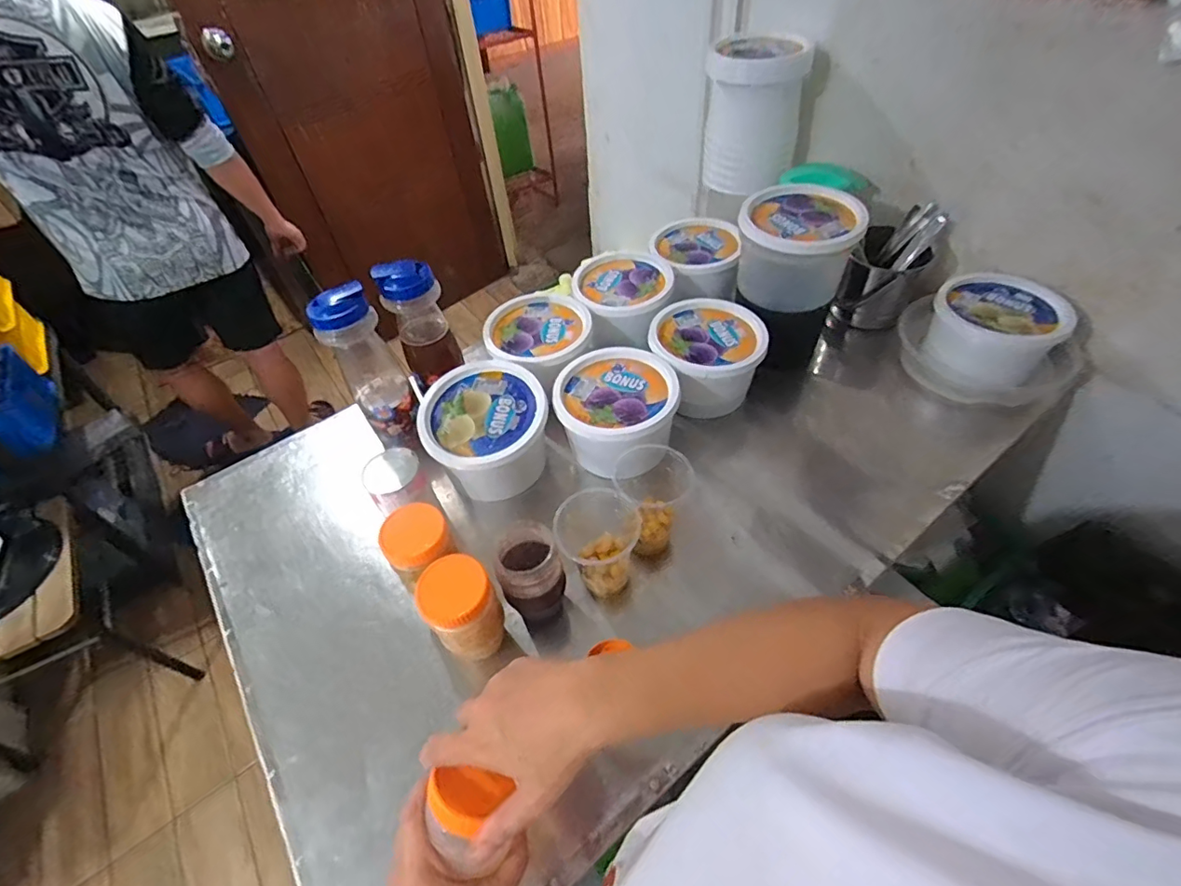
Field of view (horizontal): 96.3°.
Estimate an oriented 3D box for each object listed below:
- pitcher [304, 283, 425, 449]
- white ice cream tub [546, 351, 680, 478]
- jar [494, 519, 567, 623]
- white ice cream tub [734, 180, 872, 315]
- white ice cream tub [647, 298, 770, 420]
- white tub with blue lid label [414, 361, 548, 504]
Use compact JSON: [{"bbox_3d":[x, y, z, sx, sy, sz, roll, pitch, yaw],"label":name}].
[{"bbox_3d":[-0.307,-0.103,0.747,0.081,0.239,0.093,-28,53,-18],"label":"pitcher"},{"bbox_3d":[0.040,-0.037,0.767,0.174,0.110,0.187,-3,49,3],"label":"white ice cream tub"},{"bbox_3d":[-0.062,0.158,0.606,0.071,0.132,0.081,-9,49,-3],"label":"jar"},{"bbox_3d":[0.317,-0.291,0.822,0.160,0.145,0.172,-3,49,3],"label":"white ice cream tub"},{"bbox_3d":[0.182,-0.133,0.840,0.168,0.119,0.177,-1,50,5],"label":"white ice cream tub"},{"bbox_3d":[-0.143,-0.013,0.751,0.164,0.116,0.159,-3,49,3],"label":"white tub with blue lid label"}]

